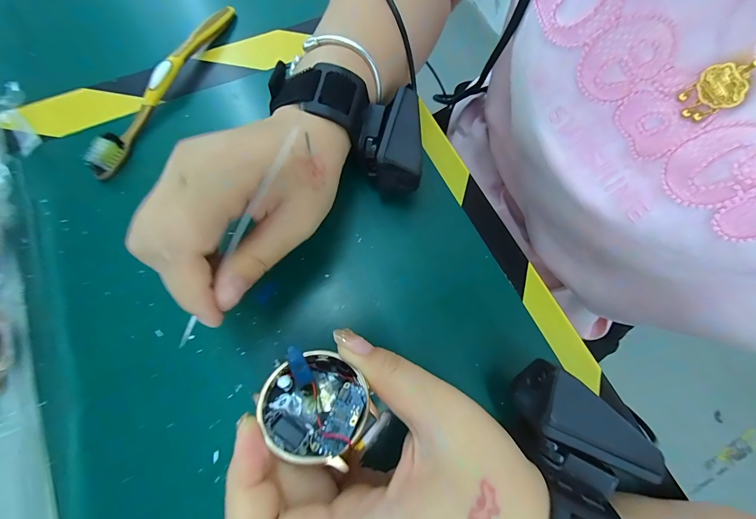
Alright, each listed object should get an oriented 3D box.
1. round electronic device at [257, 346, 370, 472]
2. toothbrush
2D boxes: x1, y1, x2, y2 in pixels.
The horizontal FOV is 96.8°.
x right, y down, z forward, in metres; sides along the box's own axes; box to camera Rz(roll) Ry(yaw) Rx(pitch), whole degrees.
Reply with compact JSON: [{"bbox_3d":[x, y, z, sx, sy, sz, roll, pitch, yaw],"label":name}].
[{"bbox_3d":[-0.025,0.057,0.136,0.044,0.016,0.039,17,49,41],"label":"round electronic device"},{"bbox_3d":[-0.160,-0.137,0.257,0.013,0.021,0.175,21,72,5],"label":"toothbrush"}]

